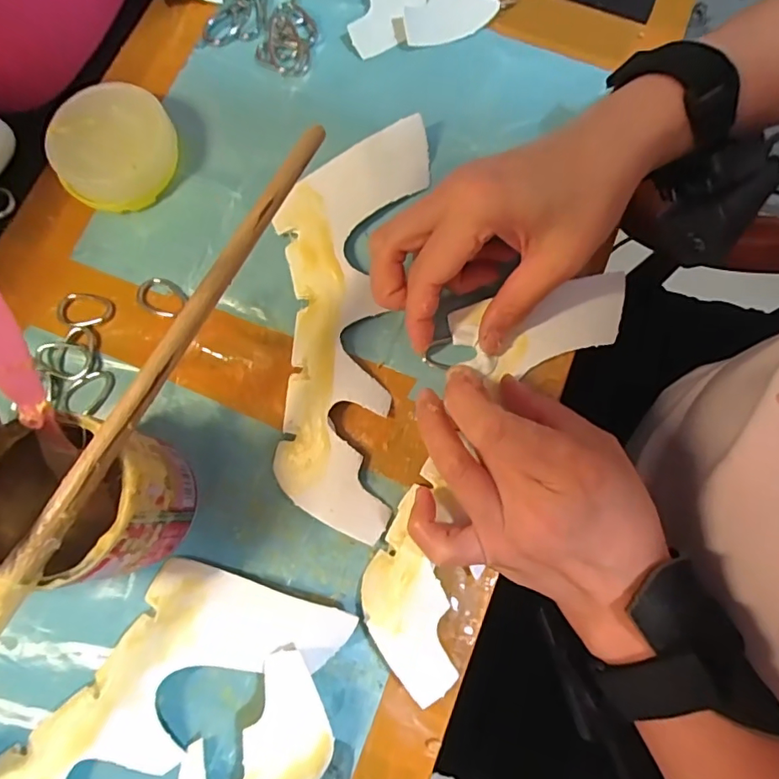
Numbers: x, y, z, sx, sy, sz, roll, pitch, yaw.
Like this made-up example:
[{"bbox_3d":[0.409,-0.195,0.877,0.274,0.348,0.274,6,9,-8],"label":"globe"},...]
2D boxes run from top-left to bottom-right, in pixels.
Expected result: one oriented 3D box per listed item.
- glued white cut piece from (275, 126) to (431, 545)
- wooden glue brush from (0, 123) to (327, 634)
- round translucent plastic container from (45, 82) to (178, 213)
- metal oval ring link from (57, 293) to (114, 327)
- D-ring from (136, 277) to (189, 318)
[{"bbox_3d":[-0.027,-0.042,0.270,0.072,0.016,0.219,7,76,1],"label":"glued white cut piece"},{"bbox_3d":[-0.092,0.003,0.187,0.011,0.009,0.260,27,77,6],"label":"wooden glue brush"},{"bbox_3d":[-0.150,-0.132,0.284,0.063,0.027,0.062,0,76,-1],"label":"round translucent plastic container"},{"bbox_3d":[-0.162,-0.042,0.273,0.027,0.005,0.020,13,76,3],"label":"metal oval ring link"},{"bbox_3d":[-0.123,-0.051,0.277,0.029,0.004,0.020,23,77,5],"label":"D-ring"}]

